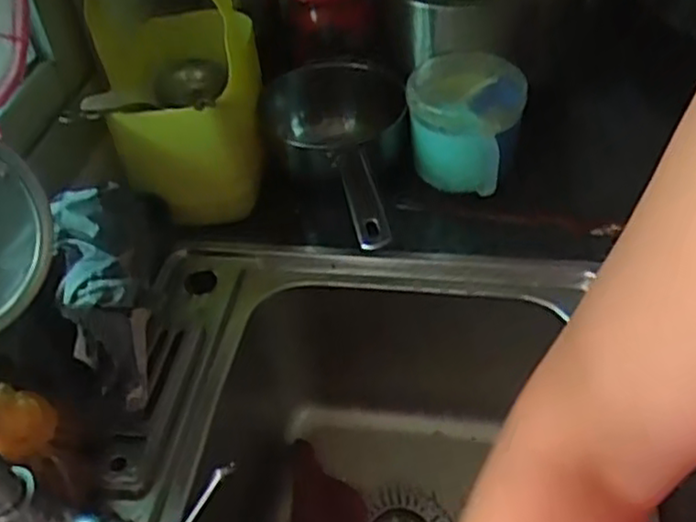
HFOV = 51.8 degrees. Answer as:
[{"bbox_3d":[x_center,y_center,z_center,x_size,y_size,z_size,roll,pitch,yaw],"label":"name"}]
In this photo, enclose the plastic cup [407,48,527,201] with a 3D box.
[{"bbox_3d":[0.117,-0.136,0.719,0.112,0.090,0.123,-3,44,3],"label":"plastic cup"}]

